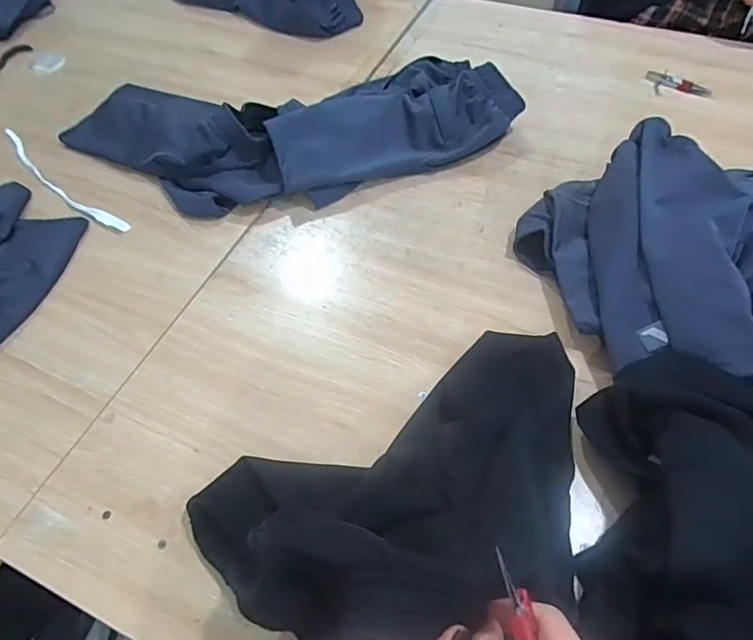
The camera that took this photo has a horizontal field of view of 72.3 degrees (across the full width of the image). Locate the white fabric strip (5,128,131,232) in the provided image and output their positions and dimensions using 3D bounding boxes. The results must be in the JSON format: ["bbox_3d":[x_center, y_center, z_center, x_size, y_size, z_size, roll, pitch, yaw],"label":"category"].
[{"bbox_3d":[-0.488,-0.215,0.782,0.343,0.009,0.033,35,64,22],"label":"white fabric strip"}]

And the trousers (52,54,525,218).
[{"bbox_3d":[-0.140,-0.300,0.784,0.701,0.077,0.294,-3,57,1],"label":"trousers"}]

